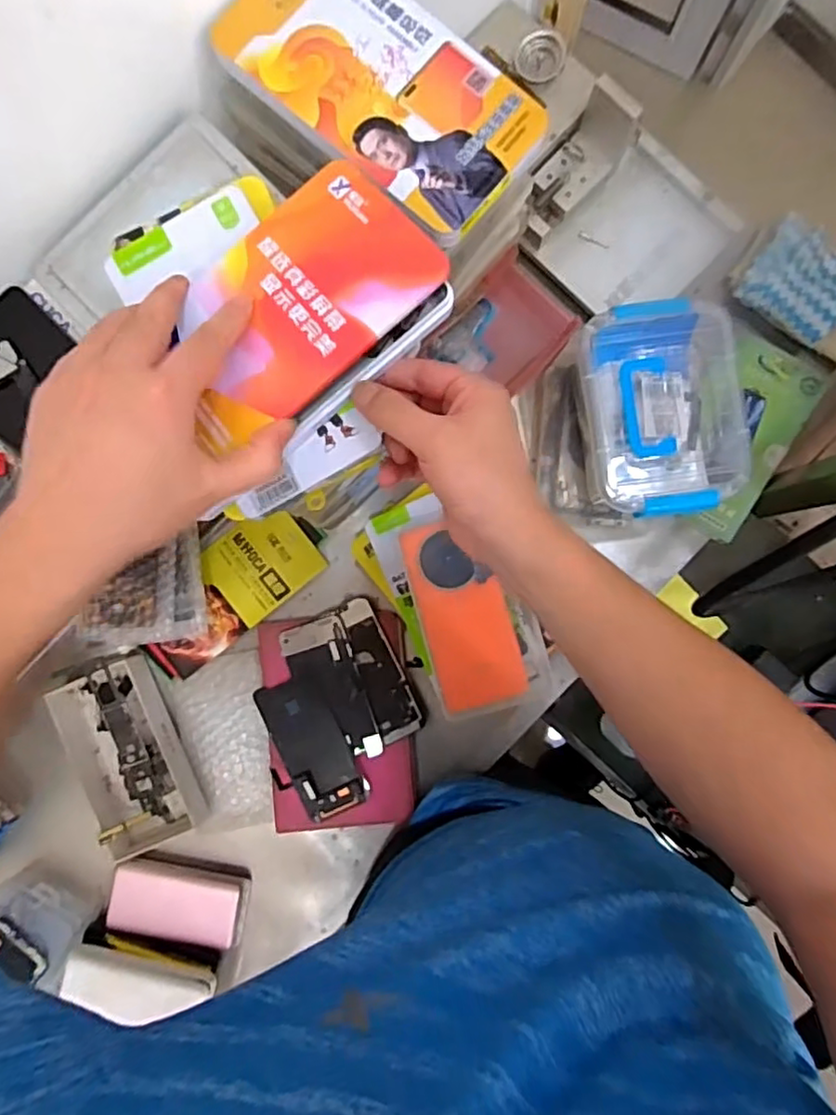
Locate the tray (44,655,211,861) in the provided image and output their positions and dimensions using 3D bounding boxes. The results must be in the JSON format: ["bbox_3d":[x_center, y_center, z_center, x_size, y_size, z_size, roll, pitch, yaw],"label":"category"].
[{"bbox_3d":[-0.292,0.202,0.649,0.101,0.034,0.184,-22,88,1],"label":"tray"}]

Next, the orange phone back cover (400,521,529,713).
[{"bbox_3d":[0.041,0.049,0.562,0.074,0.013,0.161,-15,88,1],"label":"orange phone back cover"}]

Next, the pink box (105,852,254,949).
[{"bbox_3d":[-0.240,0.342,0.649,0.129,0.032,0.070,11,89,2],"label":"pink box"}]

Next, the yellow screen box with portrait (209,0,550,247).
[{"bbox_3d":[-0.021,-0.293,0.395,0.193,0.015,0.109,40,90,2],"label":"yellow screen box with portrait"}]

